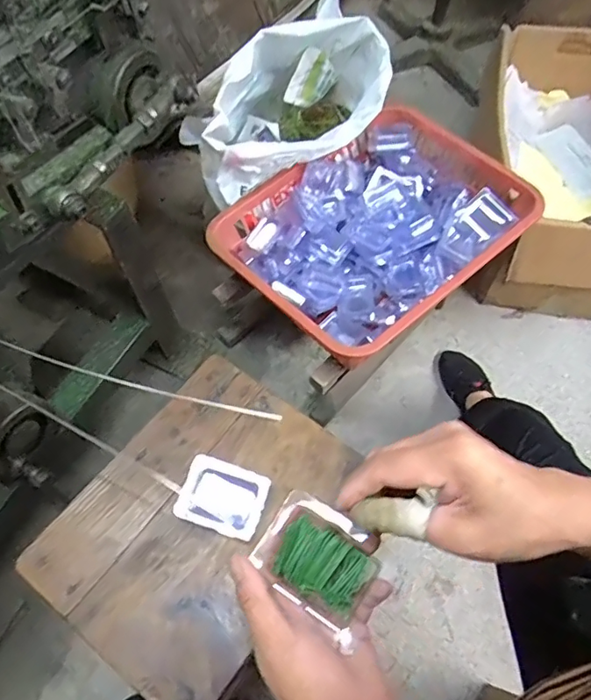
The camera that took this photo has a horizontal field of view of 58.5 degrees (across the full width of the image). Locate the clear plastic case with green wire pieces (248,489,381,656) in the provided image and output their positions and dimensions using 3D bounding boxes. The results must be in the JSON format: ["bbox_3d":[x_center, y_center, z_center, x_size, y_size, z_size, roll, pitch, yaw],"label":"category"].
[{"bbox_3d":[0.014,0.134,0.347,0.074,0.016,0.057,32,68,18],"label":"clear plastic case with green wire pieces"}]

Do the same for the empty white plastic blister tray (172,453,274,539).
[{"bbox_3d":[-0.076,0.156,0.560,0.088,0.025,0.067,16,64,10],"label":"empty white plastic blister tray"}]

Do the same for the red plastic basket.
[{"bbox_3d":[0.138,-0.209,0.957,0.494,0.133,0.369,-40,68,-17],"label":"red plastic basket"}]

